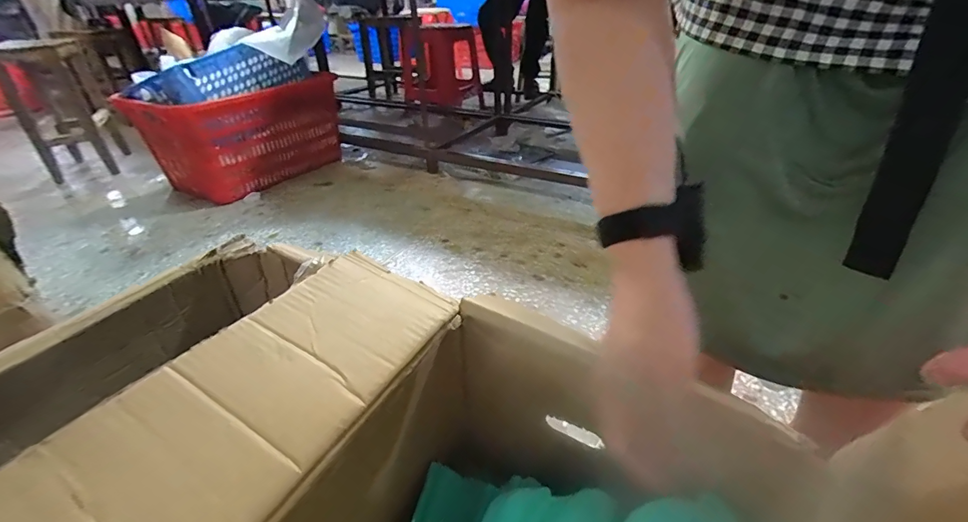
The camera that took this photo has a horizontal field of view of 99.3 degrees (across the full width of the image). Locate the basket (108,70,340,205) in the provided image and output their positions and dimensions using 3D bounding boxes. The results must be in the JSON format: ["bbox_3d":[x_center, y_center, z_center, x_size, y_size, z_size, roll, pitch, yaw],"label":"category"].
[{"bbox_3d":[-0.928,-0.507,1.623,0.417,0.338,0.630,16,37,25],"label":"basket"}]

